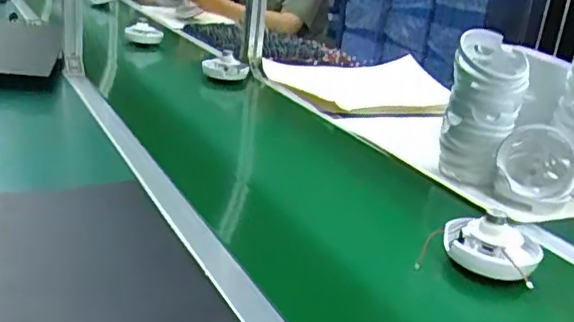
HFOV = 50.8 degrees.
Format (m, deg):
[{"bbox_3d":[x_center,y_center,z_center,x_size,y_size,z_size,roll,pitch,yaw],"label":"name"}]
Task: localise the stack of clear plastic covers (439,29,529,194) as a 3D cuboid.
[{"bbox_3d":[0.325,-0.088,1.015,0.105,0.229,0.127,12,21,14],"label":"stack of clear plastic covers"}]

